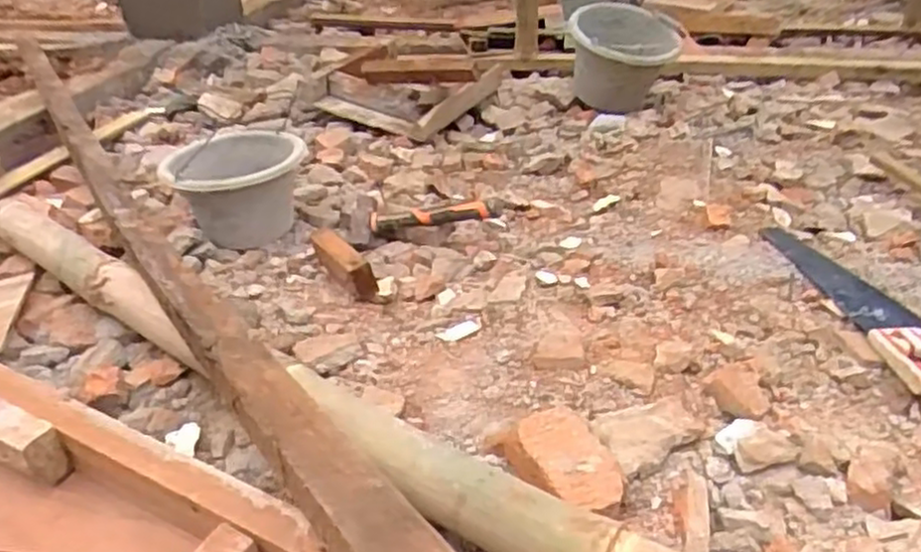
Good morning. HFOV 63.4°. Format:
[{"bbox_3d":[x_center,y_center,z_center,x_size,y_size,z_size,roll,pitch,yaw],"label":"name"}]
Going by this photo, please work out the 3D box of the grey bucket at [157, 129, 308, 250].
[{"bbox_3d":[-0.417,-0.162,1.389,0.234,0.161,0.294,-14,32,-23],"label":"grey bucket"}]

